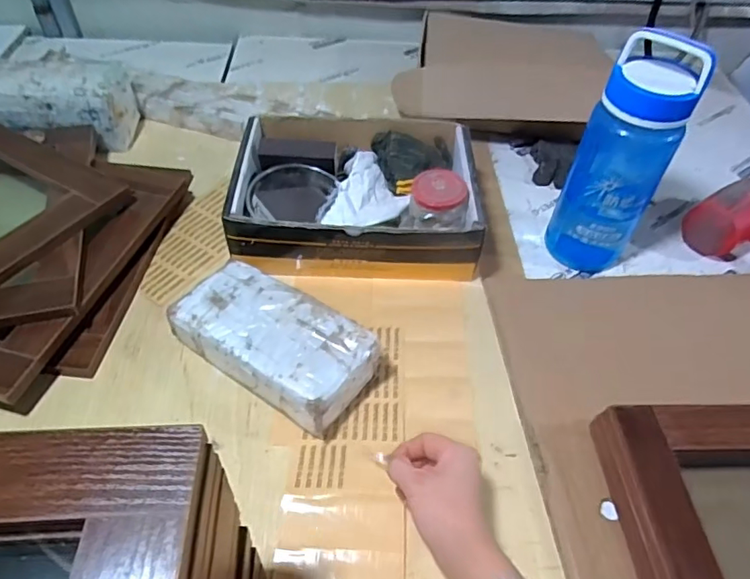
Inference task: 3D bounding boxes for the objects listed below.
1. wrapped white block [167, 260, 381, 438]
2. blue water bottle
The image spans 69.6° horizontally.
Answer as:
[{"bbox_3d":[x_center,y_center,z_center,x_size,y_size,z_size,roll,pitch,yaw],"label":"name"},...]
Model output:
[{"bbox_3d":[-0.106,0.057,0.567,0.204,0.065,0.104,28,53,20],"label":"wrapped white block"},{"bbox_3d":[0.302,-0.157,0.652,0.104,0.281,0.109,32,54,22],"label":"blue water bottle"}]

